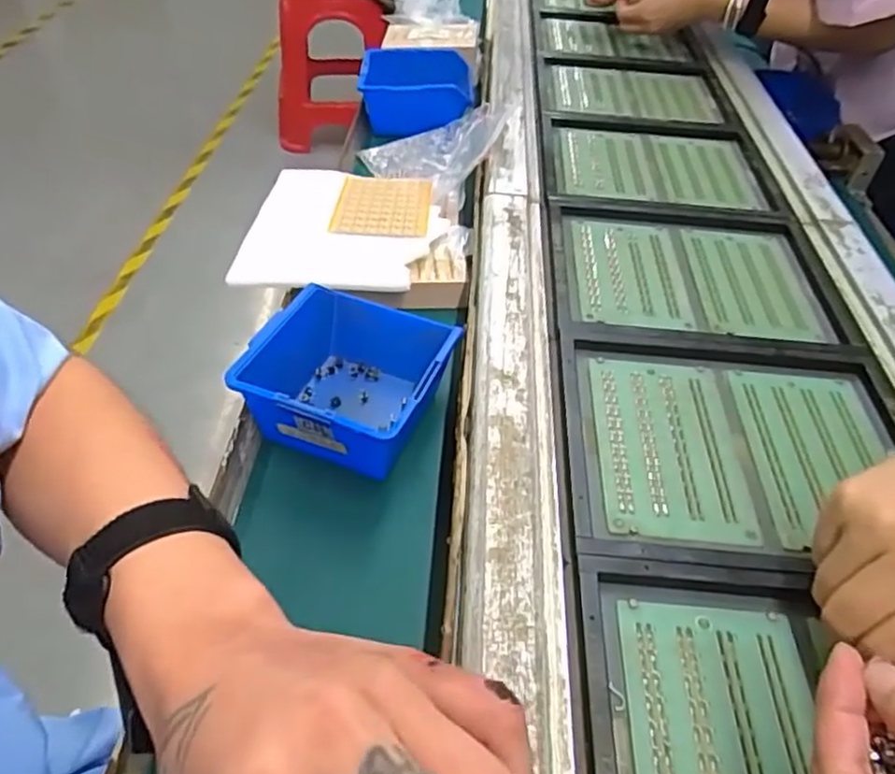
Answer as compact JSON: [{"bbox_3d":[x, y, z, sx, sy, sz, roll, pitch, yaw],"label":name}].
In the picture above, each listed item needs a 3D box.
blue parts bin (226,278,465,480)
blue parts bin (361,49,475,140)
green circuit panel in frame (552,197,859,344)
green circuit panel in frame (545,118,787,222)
[{"bbox_3d":[-0.066,-0.007,0.476,0.120,0.064,0.132,21,48,17],"label":"blue parts bin"},{"bbox_3d":[-0.038,-0.365,0.831,0.133,0.057,0.147,3,46,-1],"label":"blue parts bin"},{"bbox_3d":[0.195,-0.092,0.548,0.220,0.017,0.175,4,46,1],"label":"green circuit panel in frame"},{"bbox_3d":[0.205,-0.216,0.673,0.214,0.023,0.177,5,46,2],"label":"green circuit panel in frame"}]

